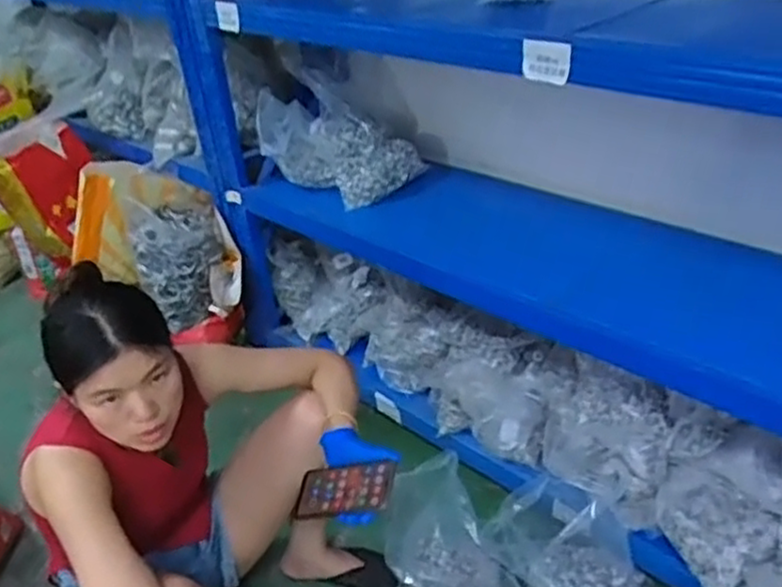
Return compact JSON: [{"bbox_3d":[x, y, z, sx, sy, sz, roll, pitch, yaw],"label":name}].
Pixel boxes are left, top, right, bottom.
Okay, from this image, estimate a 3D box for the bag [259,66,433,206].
[{"bbox_3d":[-0.118,-0.355,1.716,0.371,0.212,0.182,17,39,30],"label":"bag"}]

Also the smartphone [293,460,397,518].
[{"bbox_3d":[-0.069,0.287,1.055,0.166,0.011,0.075,-12,46,32],"label":"smartphone"}]

